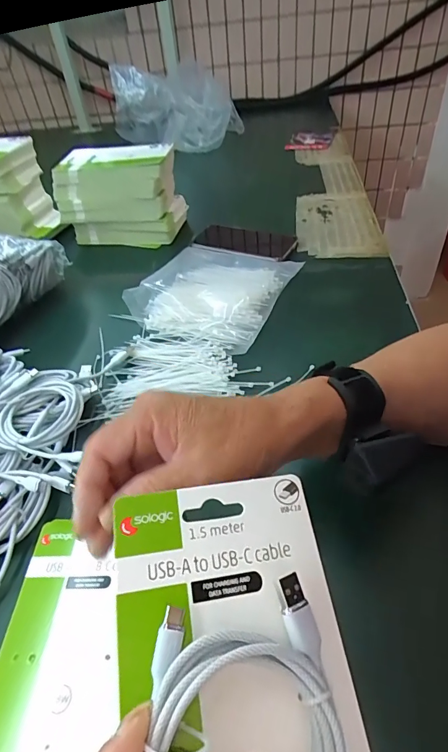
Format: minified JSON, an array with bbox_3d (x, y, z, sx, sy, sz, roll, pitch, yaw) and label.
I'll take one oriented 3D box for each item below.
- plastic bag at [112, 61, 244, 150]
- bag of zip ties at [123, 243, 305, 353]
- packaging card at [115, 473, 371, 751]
[{"bbox_3d":[-0.102,-0.619,0.952,0.285,0.158,0.095,-8,43,0],"label":"plastic bag"},{"bbox_3d":[-0.013,-0.121,0.555,0.177,0.035,0.198,14,48,21],"label":"bag of zip ties"},{"bbox_3d":[0.008,0.133,0.171,0.099,0.018,0.177,-5,61,-10],"label":"packaging card"}]

